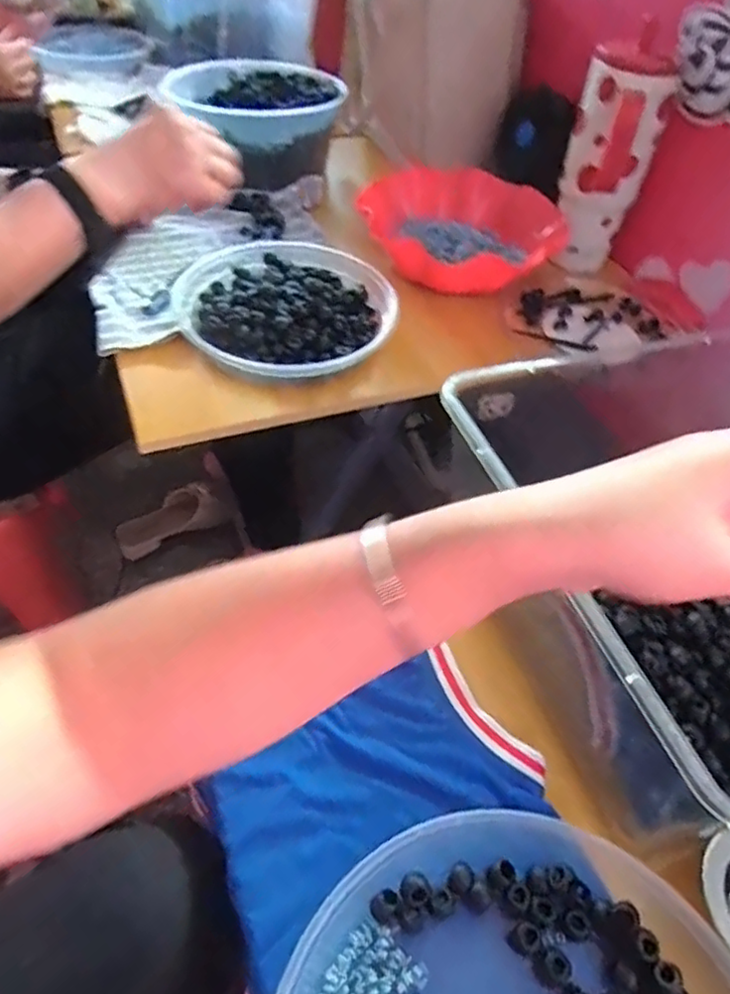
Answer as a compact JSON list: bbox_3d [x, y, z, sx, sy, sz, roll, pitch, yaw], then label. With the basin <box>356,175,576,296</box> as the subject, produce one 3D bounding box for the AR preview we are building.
[{"bbox_3d":[0.115,-0.310,0.746,0.224,0.057,0.224,3,48,-3],"label":"basin"}]

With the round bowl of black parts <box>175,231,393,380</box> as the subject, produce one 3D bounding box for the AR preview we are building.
[{"bbox_3d":[-0.075,-0.181,0.603,0.192,0.045,0.207,3,48,-3],"label":"round bowl of black parts"}]

